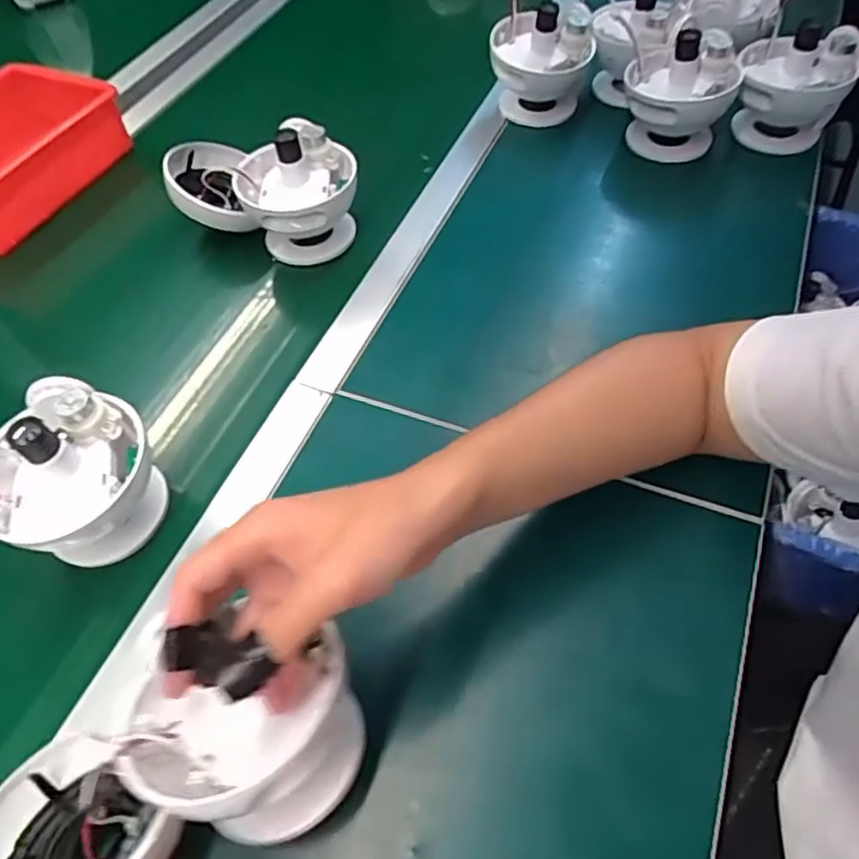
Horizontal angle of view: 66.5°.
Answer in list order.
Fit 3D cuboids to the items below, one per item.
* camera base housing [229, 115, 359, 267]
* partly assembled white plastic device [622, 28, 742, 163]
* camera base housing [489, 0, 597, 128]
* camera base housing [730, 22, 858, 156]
[{"bbox_3d":[-0.128,-0.235,0.653,0.113,0.112,0.098,-11,55,-3],"label":"camera base housing"},{"bbox_3d":[0.275,-0.368,0.725,0.111,0.110,0.110,15,58,13],"label":"partly assembled white plastic device"},{"bbox_3d":[0.132,-0.433,0.782,0.116,0.105,0.094,14,57,15],"label":"camera base housing"},{"bbox_3d":[0.397,-0.377,0.722,0.112,0.111,0.111,19,59,16],"label":"camera base housing"}]

